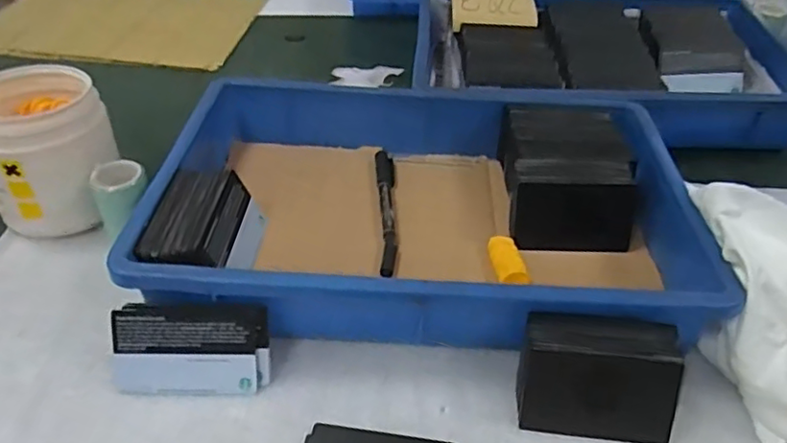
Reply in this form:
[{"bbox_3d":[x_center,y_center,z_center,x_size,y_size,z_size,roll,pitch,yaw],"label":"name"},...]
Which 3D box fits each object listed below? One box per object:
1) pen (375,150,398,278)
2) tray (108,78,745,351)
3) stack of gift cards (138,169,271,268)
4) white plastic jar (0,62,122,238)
[{"bbox_3d":[-0.005,-0.010,0.490,0.015,0.009,0.147,-1,42,-3],"label":"pen"},{"bbox_3d":[0.022,-0.015,0.464,0.363,0.072,0.240,2,42,1],"label":"tray"},{"bbox_3d":[-0.126,0.009,0.425,0.054,0.055,0.095,5,42,4],"label":"stack of gift cards"},{"bbox_3d":[-0.269,-0.056,0.478,0.093,0.100,0.087,1,42,-1],"label":"white plastic jar"}]

